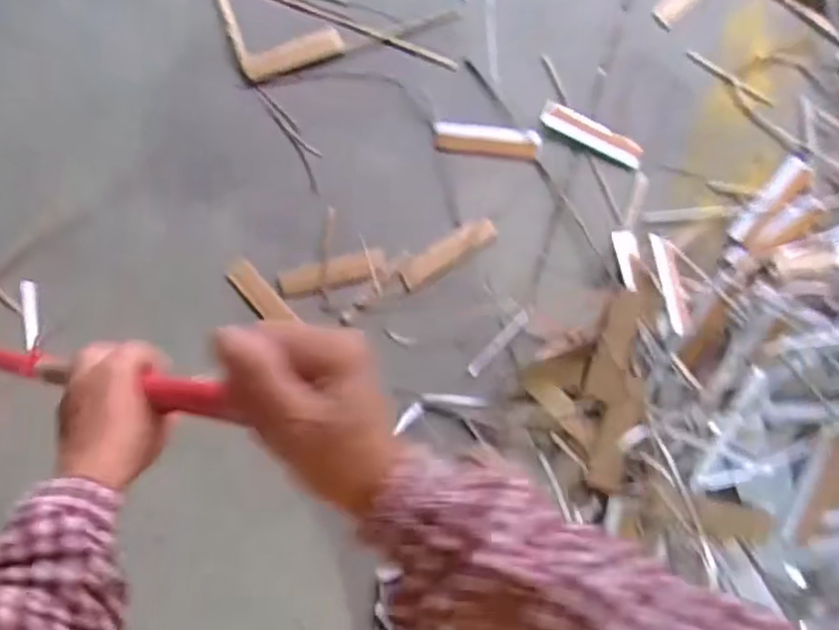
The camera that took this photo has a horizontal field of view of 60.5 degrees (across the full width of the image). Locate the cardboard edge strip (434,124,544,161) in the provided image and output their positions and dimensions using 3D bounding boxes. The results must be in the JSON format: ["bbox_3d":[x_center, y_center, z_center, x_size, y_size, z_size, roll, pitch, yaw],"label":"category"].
[{"bbox_3d":[0.118,-0.301,1.241,0.182,0.010,0.054,6,83,-1],"label":"cardboard edge strip"}]

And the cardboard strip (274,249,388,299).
[{"bbox_3d":[-0.144,-0.070,1.189,0.180,0.015,0.047,-13,83,-4],"label":"cardboard strip"}]

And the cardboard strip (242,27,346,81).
[{"bbox_3d":[-0.222,-0.459,1.266,0.176,0.016,0.052,-23,84,-5],"label":"cardboard strip"}]

